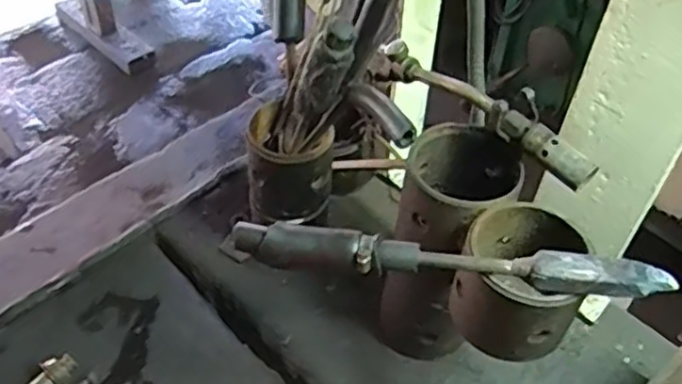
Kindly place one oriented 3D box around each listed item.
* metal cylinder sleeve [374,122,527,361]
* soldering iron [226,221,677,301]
[{"bbox_3d":[0.090,0.053,0.591,0.085,0.216,0.098,24,51,18],"label":"metal cylinder sleeve"},{"bbox_3d":[0.067,0.044,0.444,0.280,0.029,0.025,8,48,5],"label":"soldering iron"}]

